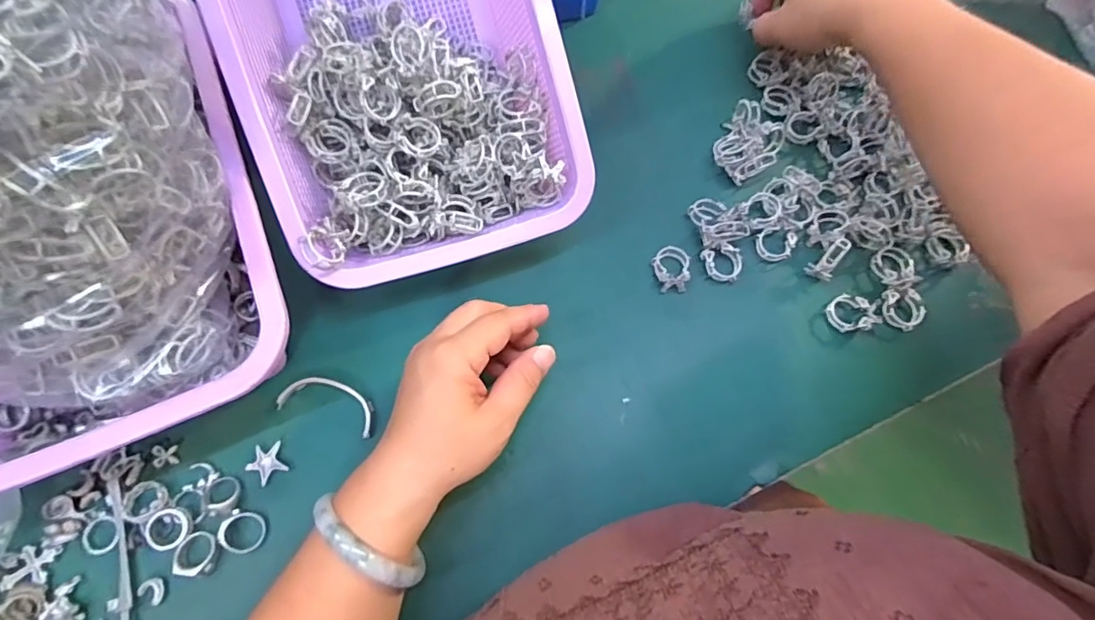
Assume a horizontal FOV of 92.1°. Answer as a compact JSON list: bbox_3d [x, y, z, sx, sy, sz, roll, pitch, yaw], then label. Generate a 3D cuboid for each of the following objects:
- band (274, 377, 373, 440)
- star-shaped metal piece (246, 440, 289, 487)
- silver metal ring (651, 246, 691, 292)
[{"bbox_3d":[-0.141,0.060,0.343,0.067,0.005,0.026,19,72,5],"label":"band"},{"bbox_3d":[-0.177,0.096,0.333,0.023,0.004,0.024,-35,76,-13],"label":"star-shaped metal piece"},{"bbox_3d":[0.091,-0.030,0.380,0.027,0.012,0.033,-7,72,-4],"label":"silver metal ring"}]

